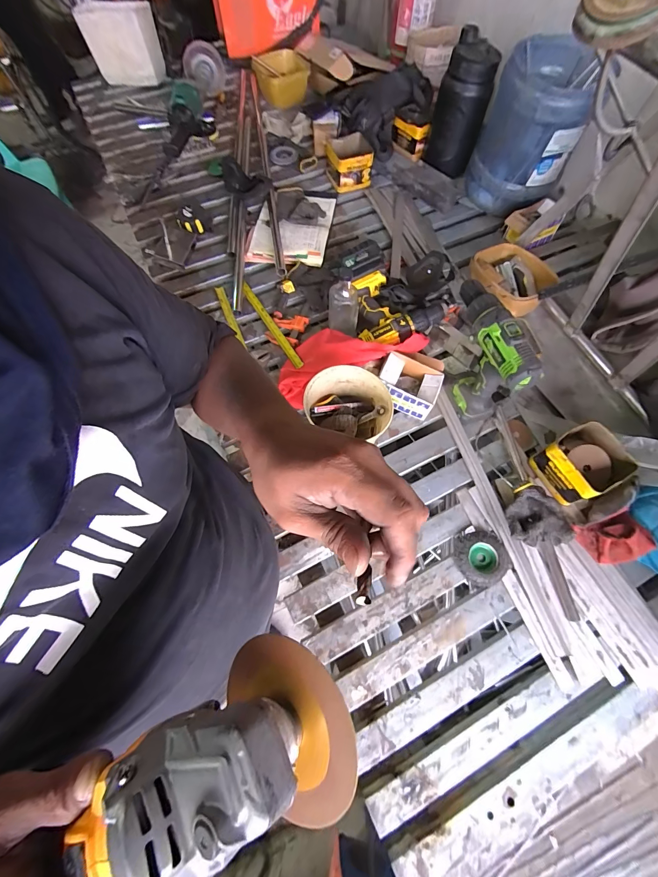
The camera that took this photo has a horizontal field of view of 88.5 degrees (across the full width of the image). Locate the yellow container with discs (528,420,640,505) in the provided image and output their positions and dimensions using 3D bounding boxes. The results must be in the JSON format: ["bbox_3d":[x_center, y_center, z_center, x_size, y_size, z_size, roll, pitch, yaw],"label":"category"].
[{"bbox_3d":[0.493,0.048,0.664,0.134,0.080,0.120,-28,70,-12],"label":"yellow container with discs"}]

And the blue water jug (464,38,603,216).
[{"bbox_3d":[0.525,-0.796,0.894,0.236,0.286,0.211,26,70,10],"label":"blue water jug"}]

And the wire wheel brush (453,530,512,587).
[{"bbox_3d":[0.287,0.222,0.633,0.095,0.026,0.098,0,67,-1],"label":"wire wheel brush"}]

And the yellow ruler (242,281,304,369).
[{"bbox_3d":[-0.145,-0.281,0.831,0.025,0.008,0.305,-44,66,21],"label":"yellow ruler"}]

